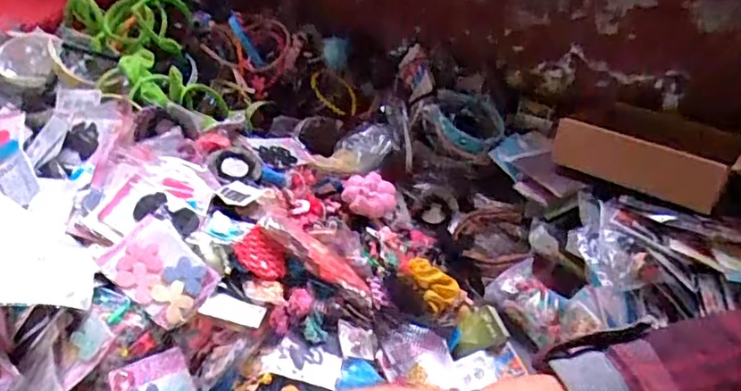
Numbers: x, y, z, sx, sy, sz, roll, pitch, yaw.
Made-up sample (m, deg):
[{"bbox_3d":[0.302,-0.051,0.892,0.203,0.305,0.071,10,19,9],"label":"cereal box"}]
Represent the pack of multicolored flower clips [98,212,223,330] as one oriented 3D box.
[{"bbox_3d":[-0.288,0.103,0.780,0.141,0.012,0.098,40,66,6],"label":"pack of multicolored flower clips"}]

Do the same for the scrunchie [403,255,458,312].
[{"bbox_3d":[0.090,0.135,0.892,0.053,0.035,0.098,-27,50,-30],"label":"scrunchie"}]

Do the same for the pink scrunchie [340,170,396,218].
[{"bbox_3d":[-0.002,-0.002,1.055,0.102,0.037,0.079,-3,42,-8],"label":"pink scrunchie"}]

